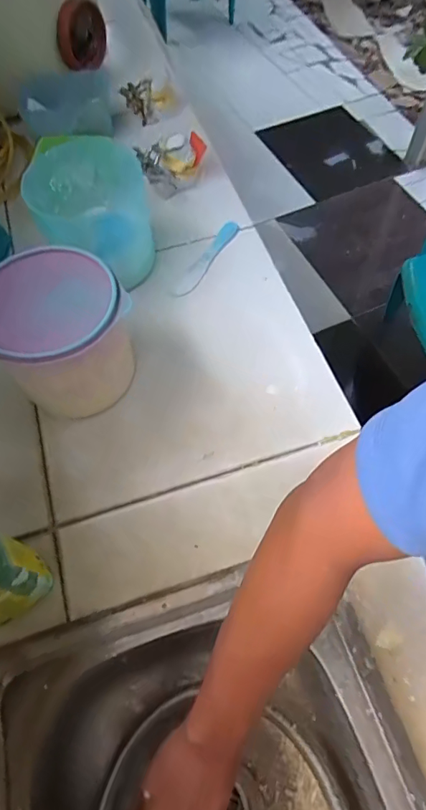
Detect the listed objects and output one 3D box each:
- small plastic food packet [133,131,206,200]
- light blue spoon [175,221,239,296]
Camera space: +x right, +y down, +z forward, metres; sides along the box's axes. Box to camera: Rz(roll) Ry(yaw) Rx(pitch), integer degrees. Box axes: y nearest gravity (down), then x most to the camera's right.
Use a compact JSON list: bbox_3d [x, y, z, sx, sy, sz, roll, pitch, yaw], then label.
[{"bbox_3d":[-0.061,-0.416,0.796,0.119,0.083,0.027,-29,31,-13],"label":"small plastic food packet"},{"bbox_3d":[-0.009,-0.236,0.736,0.027,0.011,0.163,28,67,16],"label":"light blue spoon"}]

